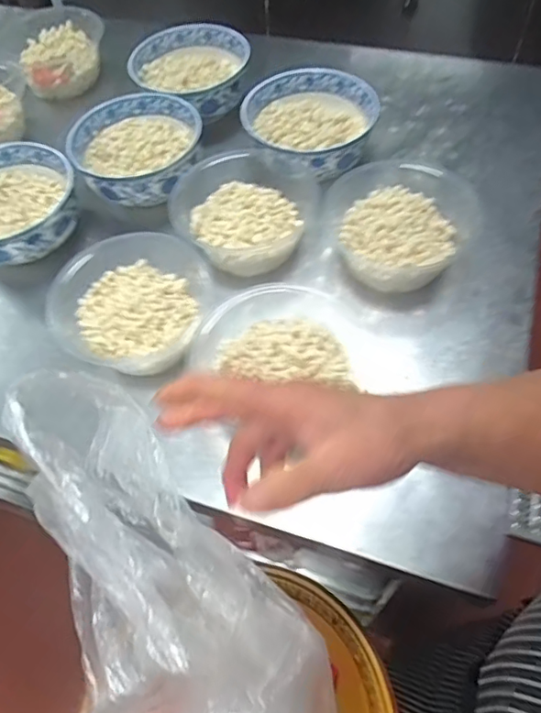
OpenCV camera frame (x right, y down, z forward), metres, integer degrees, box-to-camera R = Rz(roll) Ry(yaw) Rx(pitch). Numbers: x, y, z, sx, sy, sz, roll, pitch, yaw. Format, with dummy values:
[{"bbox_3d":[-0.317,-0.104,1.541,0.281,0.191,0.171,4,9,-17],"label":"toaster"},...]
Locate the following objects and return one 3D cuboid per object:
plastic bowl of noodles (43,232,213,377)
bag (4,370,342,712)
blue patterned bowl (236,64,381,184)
[{"bbox_3d":[-0.153,-0.062,0.605,0.173,0.068,0.161,-13,59,-6],"label":"plastic bowl of noodles"},{"bbox_3d":[-0.057,0.131,0.289,0.116,0.103,0.260,-25,79,-18],"label":"bag"},{"bbox_3d":[0.049,-0.302,0.735,0.167,0.079,0.164,-1,58,1],"label":"blue patterned bowl"}]

